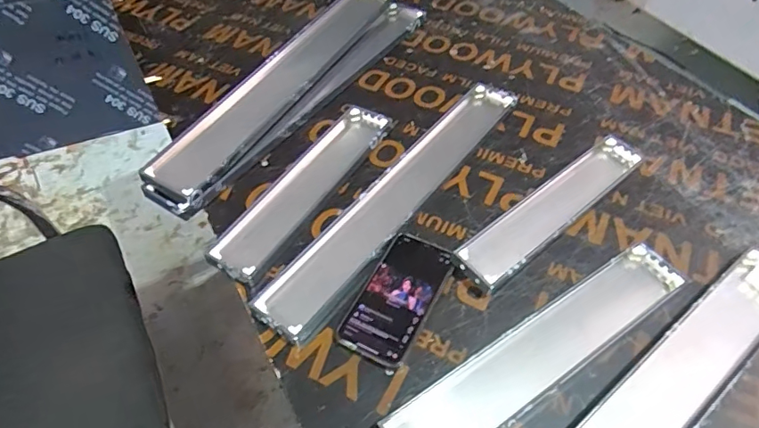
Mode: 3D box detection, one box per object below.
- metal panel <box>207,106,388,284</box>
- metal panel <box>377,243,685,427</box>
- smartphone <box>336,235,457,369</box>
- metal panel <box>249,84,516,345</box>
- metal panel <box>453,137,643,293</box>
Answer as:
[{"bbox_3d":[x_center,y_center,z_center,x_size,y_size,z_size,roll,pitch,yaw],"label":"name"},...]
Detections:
[{"bbox_3d":[-0.096,-0.044,0.655,0.080,0.016,0.317,25,53,21],"label":"metal panel"},{"bbox_3d":[0.169,0.143,0.519,0.372,0.027,0.071,-26,53,-22],"label":"metal panel"},{"bbox_3d":[0.020,0.089,0.548,0.074,0.016,0.150,24,52,19],"label":"smartphone"},{"bbox_3d":[0.033,-0.038,0.656,0.085,0.013,0.495,29,54,23],"label":"metal panel"},{"bbox_3d":[0.220,-0.011,0.633,0.316,0.024,0.062,-33,56,-26],"label":"metal panel"}]

